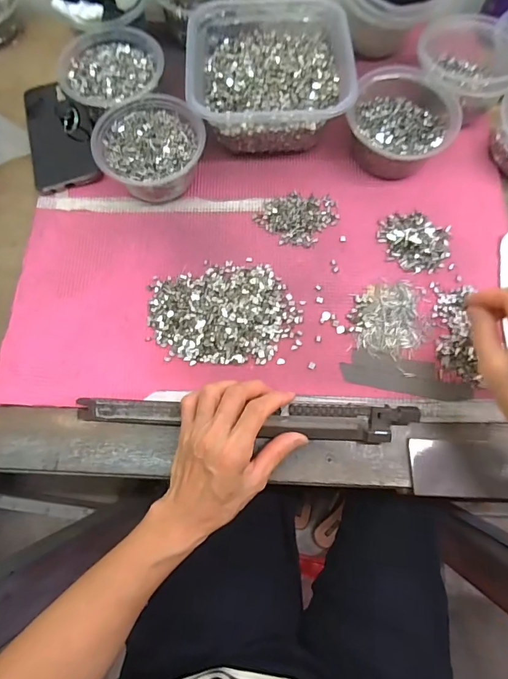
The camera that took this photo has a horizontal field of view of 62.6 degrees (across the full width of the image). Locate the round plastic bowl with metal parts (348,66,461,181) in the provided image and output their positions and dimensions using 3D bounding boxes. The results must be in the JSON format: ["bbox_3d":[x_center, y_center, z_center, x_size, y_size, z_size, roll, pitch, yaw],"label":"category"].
[{"bbox_3d":[0.160,-0.237,0.461,0.109,0.062,0.113,0,72,1],"label":"round plastic bowl with metal parts"}]

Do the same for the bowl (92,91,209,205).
[{"bbox_3d":[-0.111,-0.208,0.462,0.108,0.058,0.114,0,72,1],"label":"bowl"}]

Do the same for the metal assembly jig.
[{"bbox_3d":[-0.009,0.071,0.387,0.311,0.015,0.033,3,72,3],"label":"metal assembly jig"}]

